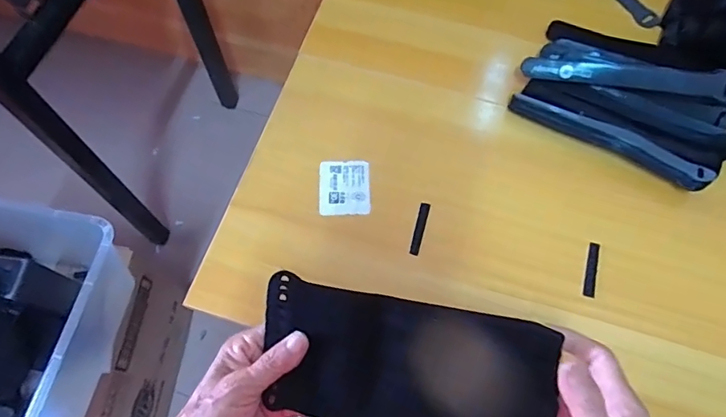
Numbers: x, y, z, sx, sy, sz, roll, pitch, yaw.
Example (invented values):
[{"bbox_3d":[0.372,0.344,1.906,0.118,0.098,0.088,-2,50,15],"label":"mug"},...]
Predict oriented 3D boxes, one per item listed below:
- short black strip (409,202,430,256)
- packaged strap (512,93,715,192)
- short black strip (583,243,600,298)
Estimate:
[{"bbox_3d":[0.054,0.018,0.469,0.009,0.004,0.054,15,68,7],"label":"short black strip"},{"bbox_3d":[0.245,-0.072,0.493,0.197,0.022,0.026,29,70,12],"label":"packaged strap"},{"bbox_3d":[0.211,0.056,0.453,0.011,0.004,0.053,17,63,2],"label":"short black strip"}]

